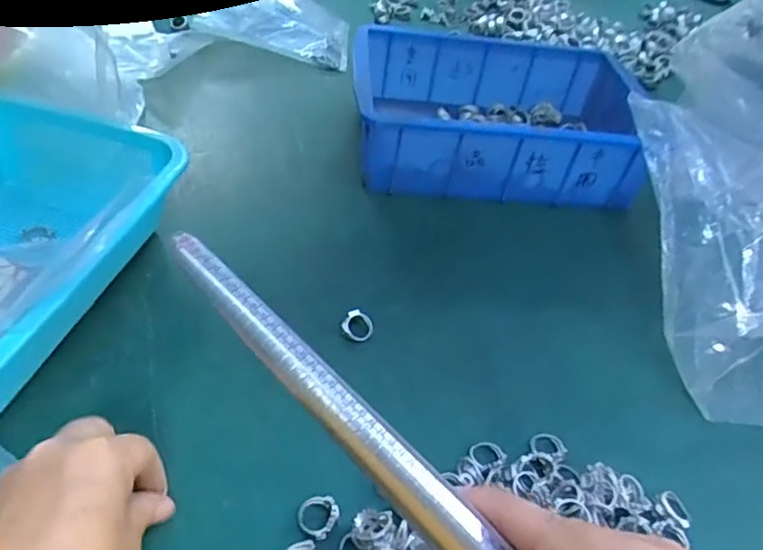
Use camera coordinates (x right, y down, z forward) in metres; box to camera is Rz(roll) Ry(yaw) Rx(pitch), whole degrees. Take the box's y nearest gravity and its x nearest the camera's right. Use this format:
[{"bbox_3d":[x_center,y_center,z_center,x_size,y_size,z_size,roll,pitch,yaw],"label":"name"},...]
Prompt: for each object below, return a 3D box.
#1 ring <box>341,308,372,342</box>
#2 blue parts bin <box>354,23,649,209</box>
[{"bbox_3d":[-0.017,0.036,0.433,0.023,0.012,0.021,3,44,-3],"label":"ring"},{"bbox_3d":[0.123,-0.172,0.612,0.291,0.077,0.204,3,44,-3],"label":"blue parts bin"}]

